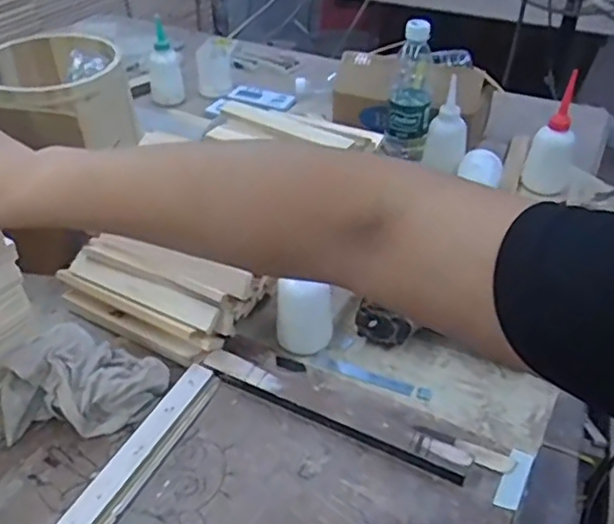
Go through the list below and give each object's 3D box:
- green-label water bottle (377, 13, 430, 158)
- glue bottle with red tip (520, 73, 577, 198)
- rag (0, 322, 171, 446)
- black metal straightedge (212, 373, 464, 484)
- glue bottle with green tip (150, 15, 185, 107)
[{"bbox_3d":[0.154,-0.251,0.938,0.065,0.189,0.074,10,40,13],"label":"green-label water bottle"},{"bbox_3d":[0.357,-0.177,0.913,0.064,0.167,0.060,17,42,21],"label":"glue bottle with red tip"},{"bbox_3d":[-0.219,0.111,0.633,0.150,0.047,0.109,-3,39,-3],"label":"rag"},{"bbox_3d":[0.025,0.157,0.610,0.253,0.013,0.008,18,42,21],"label":"black metal straightedge"},{"bbox_3d":[-0.263,-0.373,1.167,0.060,0.140,0.037,-9,39,-10],"label":"glue bottle with green tip"}]

